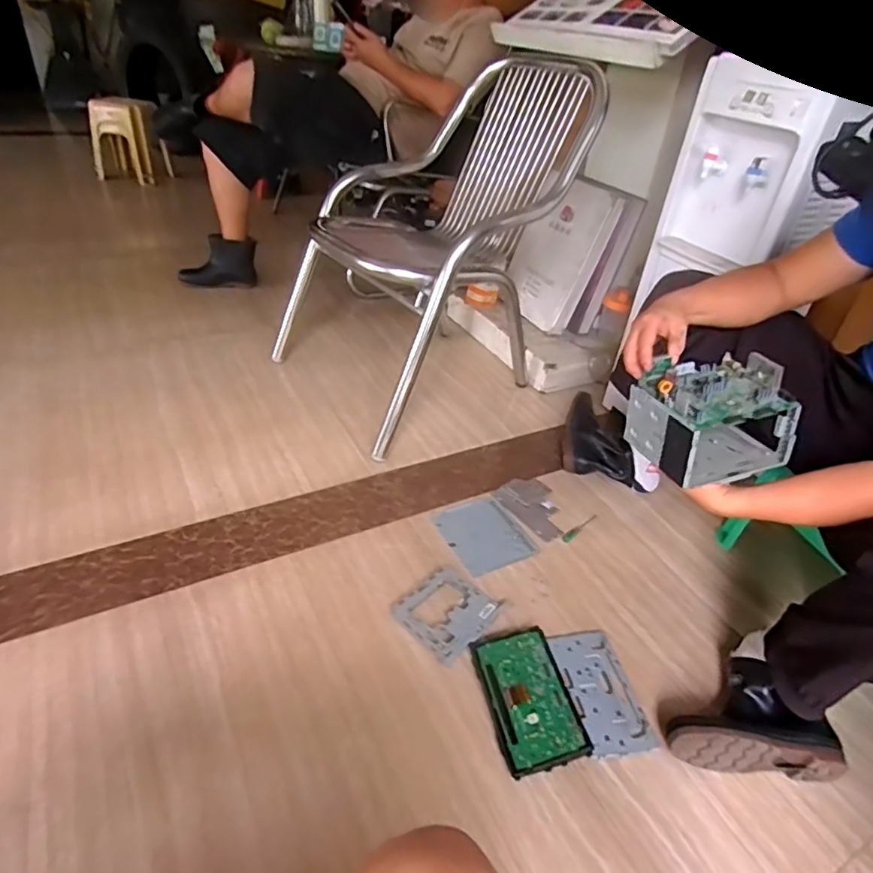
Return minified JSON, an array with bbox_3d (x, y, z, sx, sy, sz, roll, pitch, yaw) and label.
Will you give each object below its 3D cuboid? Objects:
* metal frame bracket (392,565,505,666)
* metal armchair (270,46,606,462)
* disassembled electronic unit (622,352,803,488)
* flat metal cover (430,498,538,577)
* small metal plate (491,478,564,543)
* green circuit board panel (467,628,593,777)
[{"bbox_3d":[0.014,0.287,0.970,0.135,0.006,0.149,27,40,28],"label":"metal frame bracket"},{"bbox_3d":[-0.022,-0.504,1.475,0.669,0.739,0.626,-17,41,-29],"label":"metal armchair"},{"bbox_3d":[0.406,-0.032,0.865,0.181,0.139,0.154,-6,38,-17],"label":"disassembled electronic unit"},{"bbox_3d":[0.092,0.195,1.170,0.154,0.011,0.184,-16,40,-27],"label":"flat metal cover"},{"bbox_3d":[0.212,0.146,1.243,0.121,0.012,0.175,-19,42,-30],"label":"small metal plate"},{"bbox_3d":[0.136,0.383,0.870,0.118,0.018,0.203,-17,40,-3],"label":"green circuit board panel"}]

